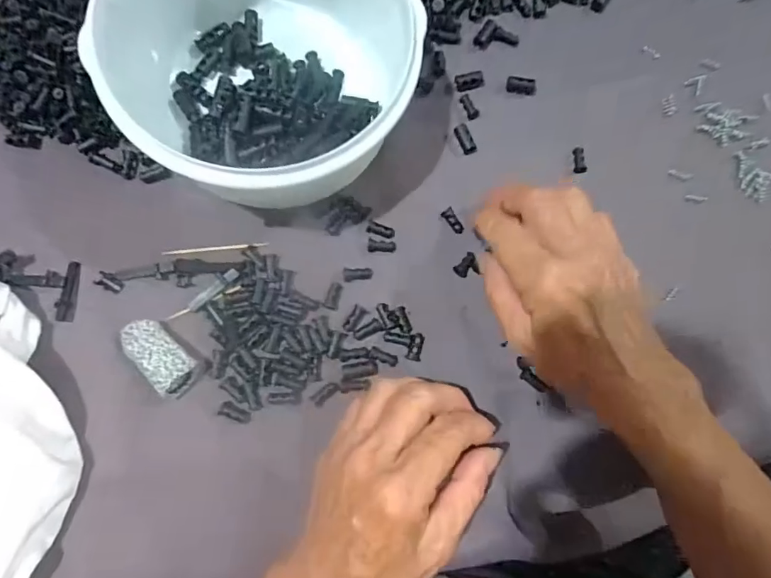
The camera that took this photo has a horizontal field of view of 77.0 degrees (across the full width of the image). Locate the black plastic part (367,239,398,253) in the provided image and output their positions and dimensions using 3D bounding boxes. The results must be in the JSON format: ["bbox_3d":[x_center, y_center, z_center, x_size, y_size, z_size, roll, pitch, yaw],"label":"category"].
[{"bbox_3d":[-0.002,-0.027,0.302,0.017,0.004,0.008,4,81,-4],"label":"black plastic part"}]

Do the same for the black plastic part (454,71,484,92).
[{"bbox_3d":[0.057,-0.140,0.325,0.020,0.006,0.011,-16,83,-7],"label":"black plastic part"}]

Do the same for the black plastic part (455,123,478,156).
[{"bbox_3d":[0.053,-0.098,0.318,0.009,0.005,0.020,-22,84,-7],"label":"black plastic part"}]

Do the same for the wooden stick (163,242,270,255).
[{"bbox_3d":[-0.102,-0.025,0.291,0.061,0.004,0.004,-5,82,-5],"label":"wooden stick"}]

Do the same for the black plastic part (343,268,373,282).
[{"bbox_3d":[-0.017,-0.009,0.298,0.018,0.004,0.008,-1,81,-5],"label":"black plastic part"}]

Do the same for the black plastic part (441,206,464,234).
[{"bbox_3d":[0.044,-0.043,0.309,0.007,0.004,0.017,-36,86,-9],"label":"black plastic part"}]

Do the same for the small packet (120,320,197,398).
[{"bbox_3d":[-0.130,0.037,0.276,0.045,0.017,0.025,44,81,3],"label":"small packet"}]

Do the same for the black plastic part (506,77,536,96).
[{"bbox_3d":[0.091,-0.137,0.326,0.018,0.006,0.011,9,81,-3],"label":"black plastic part"}]

